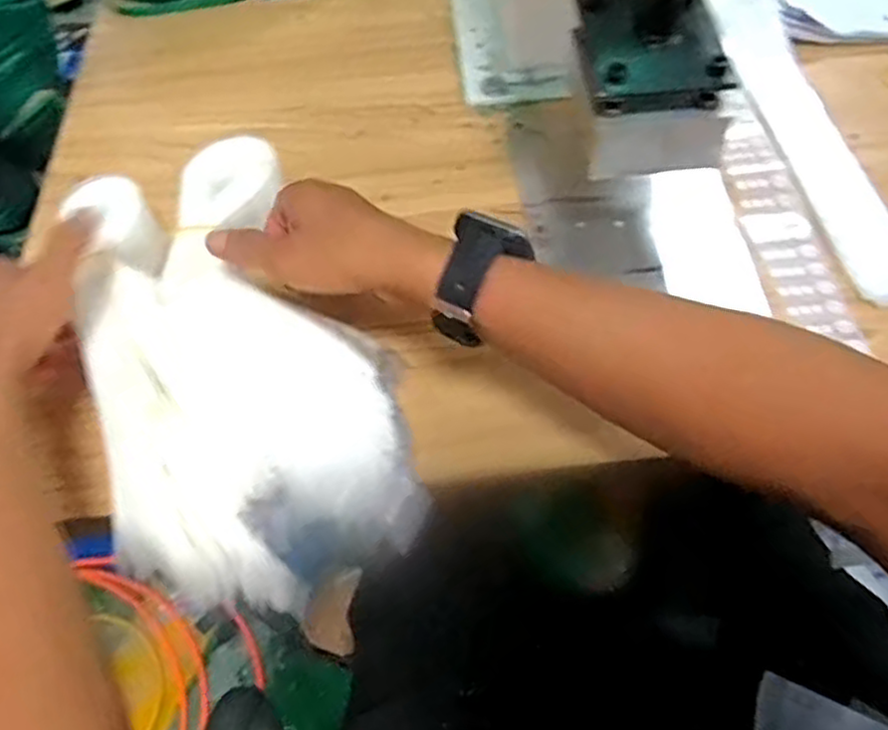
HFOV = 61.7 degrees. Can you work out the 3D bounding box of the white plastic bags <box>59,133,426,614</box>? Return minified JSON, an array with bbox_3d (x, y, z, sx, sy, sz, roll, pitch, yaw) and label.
[{"bbox_3d":[-0.135,-0.010,0.455,0.154,0.040,0.309,-25,63,-12],"label":"white plastic bags"}]

